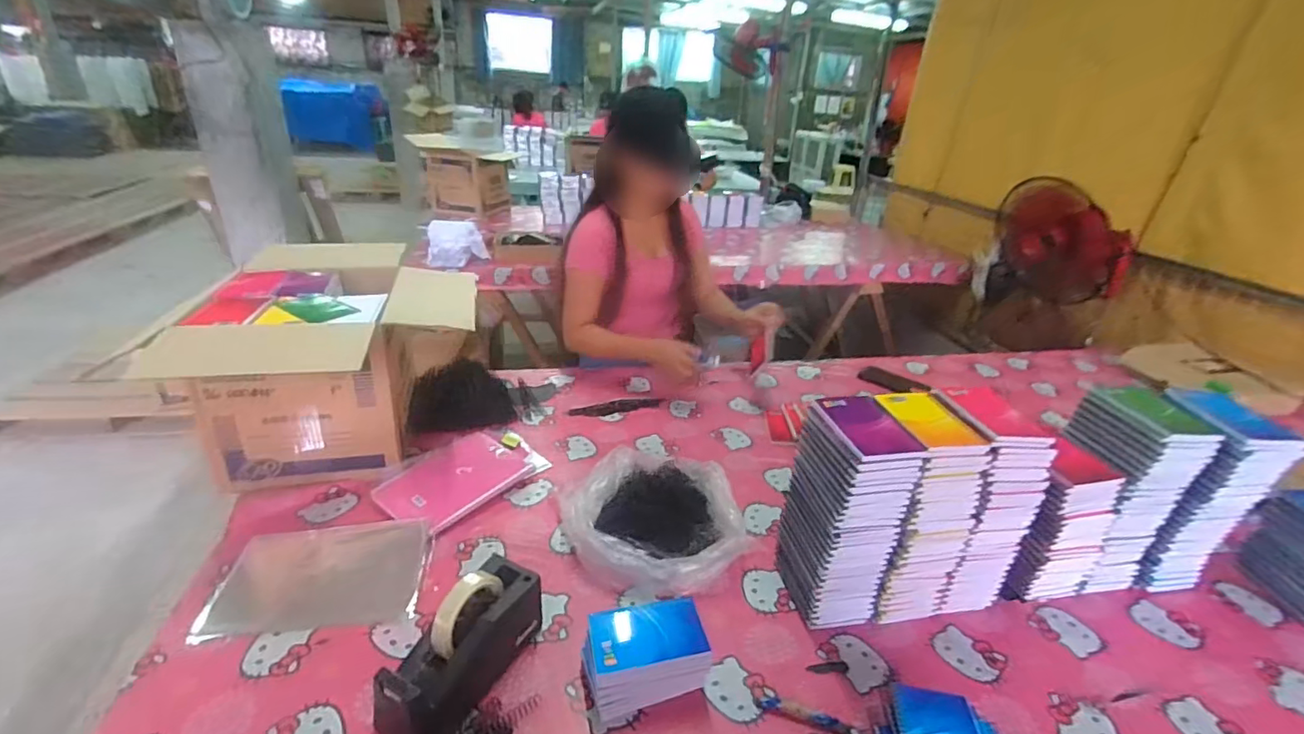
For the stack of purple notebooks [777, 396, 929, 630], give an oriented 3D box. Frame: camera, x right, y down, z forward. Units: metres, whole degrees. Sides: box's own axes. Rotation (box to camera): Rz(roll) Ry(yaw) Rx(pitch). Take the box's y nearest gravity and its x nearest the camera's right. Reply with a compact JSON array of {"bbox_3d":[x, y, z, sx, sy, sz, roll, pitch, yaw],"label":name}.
[{"bbox_3d":[0.254,0.203,0.771,0.098,0.294,0.128,-2,27,-14],"label":"stack of purple notebooks"}]

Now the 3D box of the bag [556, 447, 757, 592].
[{"bbox_3d":[0.003,0.231,0.892,0.259,0.105,0.246,-5,28,-19],"label":"bag"}]

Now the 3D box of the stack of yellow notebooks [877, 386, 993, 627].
[{"bbox_3d":[0.357,0.198,0.793,0.112,0.291,0.149,3,26,-5],"label":"stack of yellow notebooks"}]

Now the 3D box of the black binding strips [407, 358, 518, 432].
[{"bbox_3d":[-0.390,0.055,1.185,0.196,0.084,0.134,0,27,-10],"label":"black binding strips"}]

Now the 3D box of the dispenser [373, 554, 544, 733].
[{"bbox_3d":[-0.214,0.322,0.655,0.082,0.119,0.203,17,29,23],"label":"dispenser"}]

